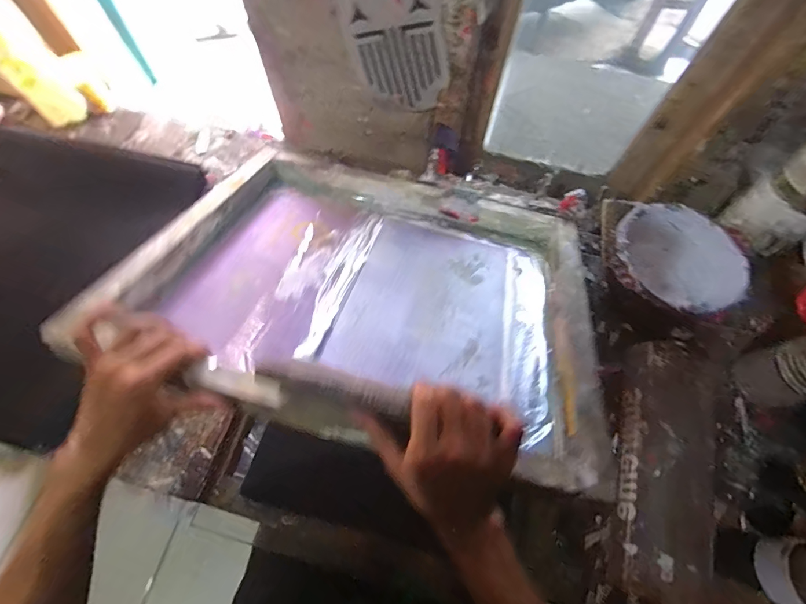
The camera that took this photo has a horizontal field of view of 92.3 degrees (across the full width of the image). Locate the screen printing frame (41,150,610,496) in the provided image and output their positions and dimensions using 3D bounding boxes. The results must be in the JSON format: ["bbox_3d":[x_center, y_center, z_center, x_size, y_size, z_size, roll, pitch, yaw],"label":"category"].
[{"bbox_3d":[-0.033,-0.038,0.529,0.540,0.058,0.444,16,48,6],"label":"screen printing frame"}]

